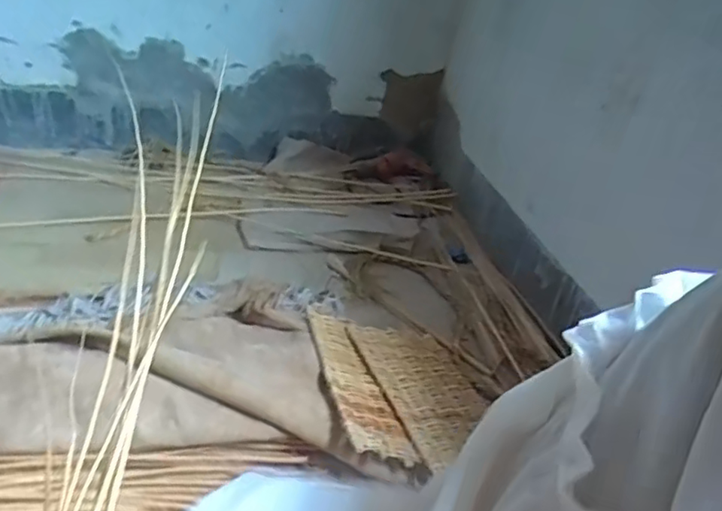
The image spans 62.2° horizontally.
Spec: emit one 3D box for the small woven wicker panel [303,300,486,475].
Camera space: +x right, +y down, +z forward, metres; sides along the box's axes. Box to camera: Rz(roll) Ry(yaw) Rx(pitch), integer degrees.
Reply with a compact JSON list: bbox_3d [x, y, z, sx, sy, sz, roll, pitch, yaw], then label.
[{"bbox_3d":[0.085,0.239,1.130,0.348,0.018,0.380,12,25,-27],"label":"small woven wicker panel"}]

